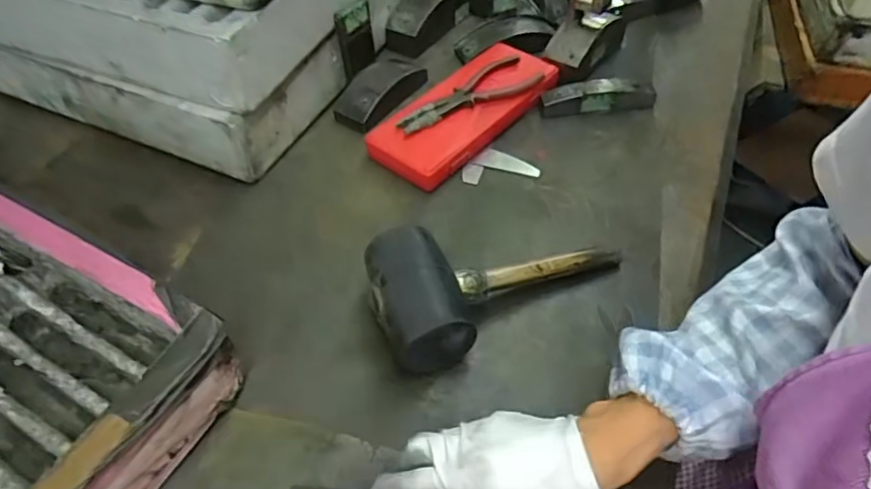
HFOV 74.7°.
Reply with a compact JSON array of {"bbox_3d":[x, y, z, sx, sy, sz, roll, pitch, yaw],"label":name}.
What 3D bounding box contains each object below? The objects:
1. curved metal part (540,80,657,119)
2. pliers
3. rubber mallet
[{"bbox_3d":[0.199,-0.181,0.693,0.140,0.037,0.022,-6,50,-4],"label":"curved metal part"},{"bbox_3d":[0.047,-0.171,0.665,0.058,0.020,0.200,36,59,27],"label":"pliers"},{"bbox_3d":[0.060,0.032,0.494,0.228,0.074,0.116,-11,51,-9],"label":"rubber mallet"}]

